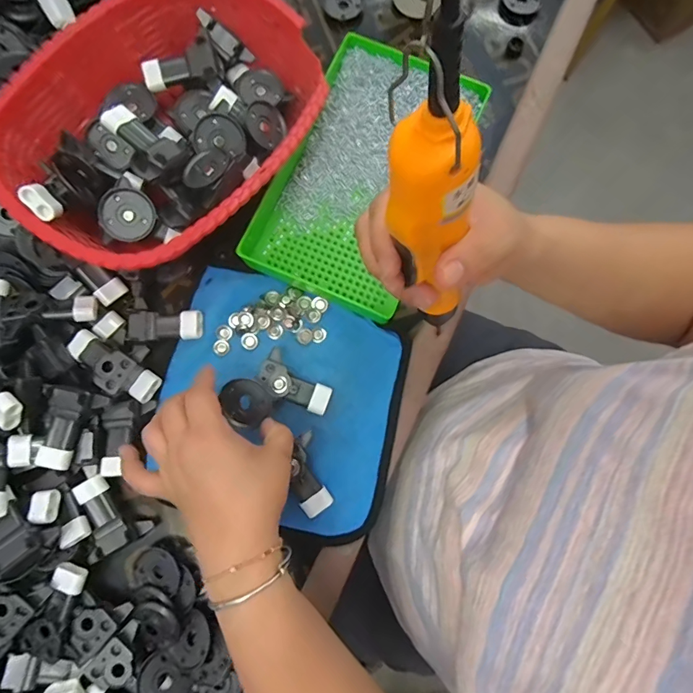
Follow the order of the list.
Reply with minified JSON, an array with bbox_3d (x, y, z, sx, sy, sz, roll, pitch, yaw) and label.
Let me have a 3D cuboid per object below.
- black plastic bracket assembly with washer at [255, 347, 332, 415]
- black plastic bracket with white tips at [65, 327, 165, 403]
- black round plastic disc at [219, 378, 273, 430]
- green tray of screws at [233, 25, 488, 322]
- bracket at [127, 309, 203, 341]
[{"bbox_3d":[-0.045,0.033,0.374,0.065,0.020,0.035,33,81,-8],"label":"black plastic bracket assembly with washer"},{"bbox_3d":[-0.201,0.017,0.365,0.079,0.025,0.032,32,81,6],"label":"black plastic bracket with white tips"},{"bbox_3d":[-0.081,0.045,0.347,0.034,0.009,0.041,-44,82,-7],"label":"black round plastic disc"},{"bbox_3d":[0.015,-0.159,0.393,0.146,0.035,0.233,24,81,5],"label":"green tray of screws"},{"bbox_3d":[-0.160,-0.018,0.379,0.065,0.015,0.027,-2,80,0],"label":"bracket"}]

